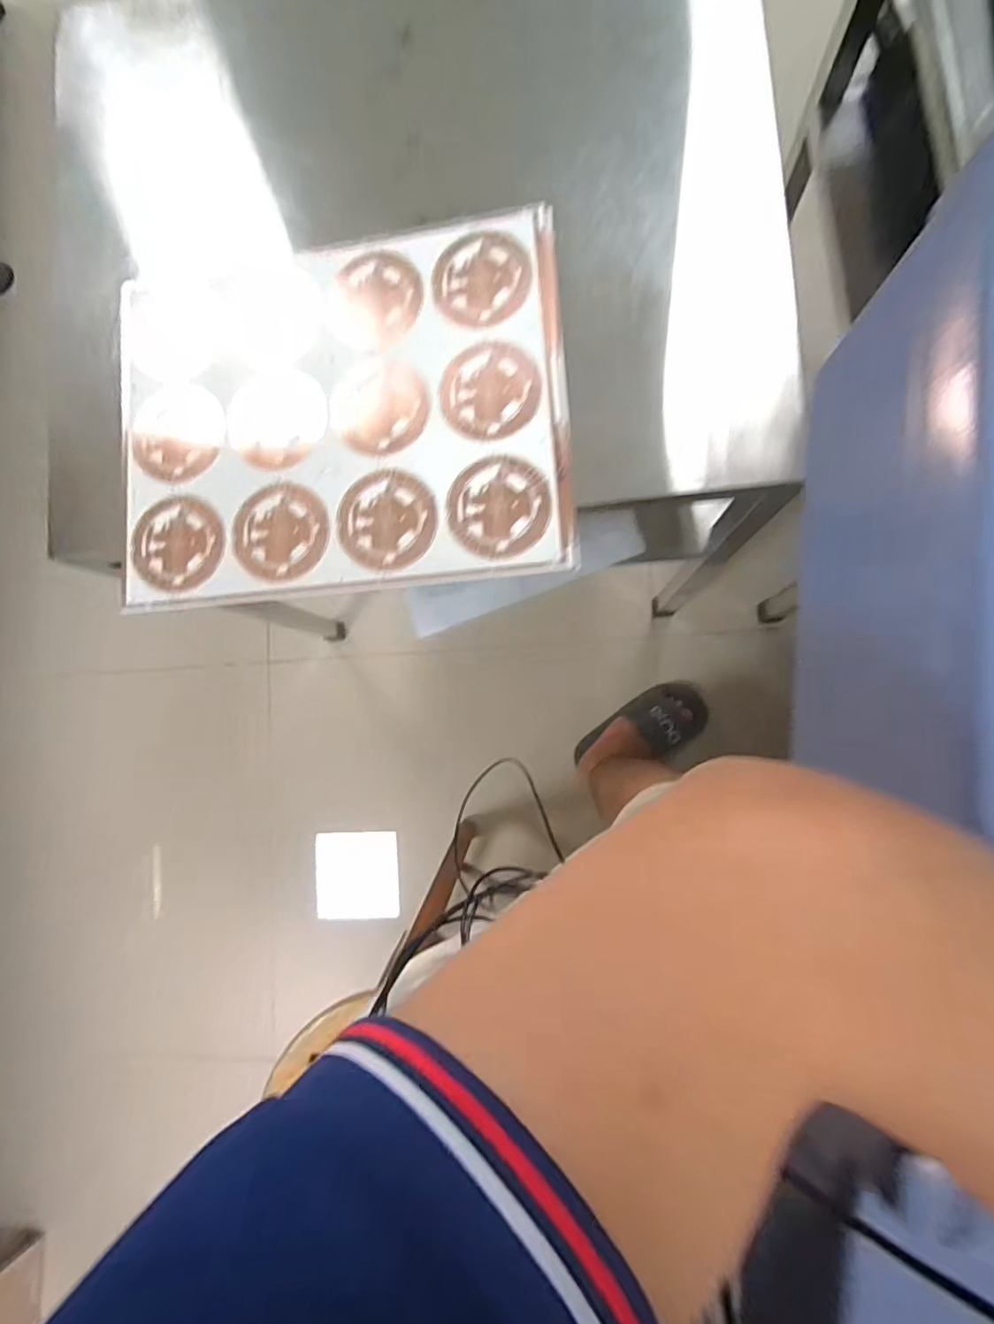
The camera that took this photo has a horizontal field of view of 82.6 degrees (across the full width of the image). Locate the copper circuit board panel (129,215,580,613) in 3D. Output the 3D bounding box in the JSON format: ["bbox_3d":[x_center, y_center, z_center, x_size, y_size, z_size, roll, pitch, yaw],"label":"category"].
[{"bbox_3d":[-0.145,-0.226,0.511,0.410,0.023,0.322,-5,86,7],"label":"copper circuit board panel"}]

